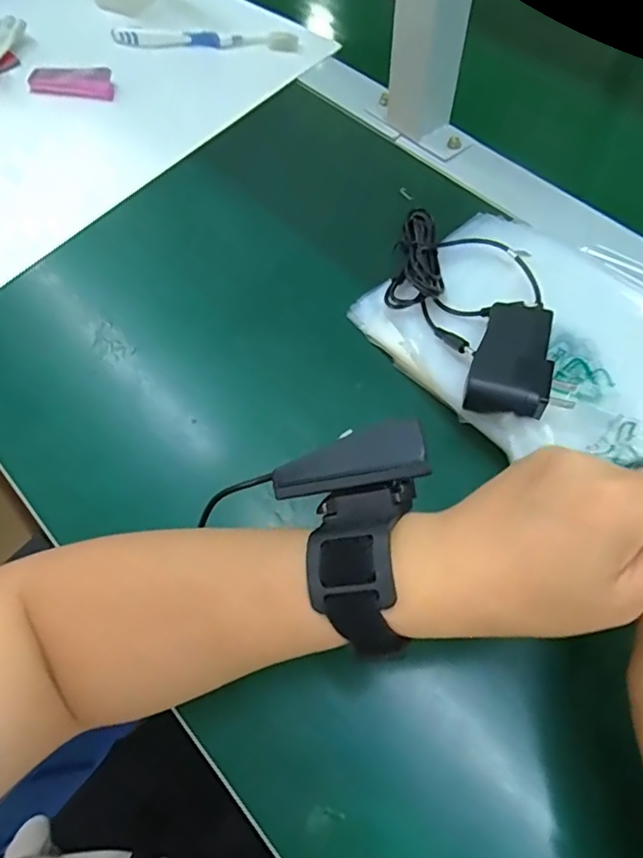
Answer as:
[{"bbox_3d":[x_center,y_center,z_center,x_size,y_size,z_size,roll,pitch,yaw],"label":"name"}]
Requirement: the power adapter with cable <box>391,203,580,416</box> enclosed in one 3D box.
[{"bbox_3d":[0.100,-0.085,0.357,0.087,0.035,0.184,-21,64,-9],"label":"power adapter with cable"}]

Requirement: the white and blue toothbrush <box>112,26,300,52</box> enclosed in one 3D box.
[{"bbox_3d":[-0.116,-0.390,0.551,0.184,0.015,0.023,4,63,4],"label":"white and blue toothbrush"}]

